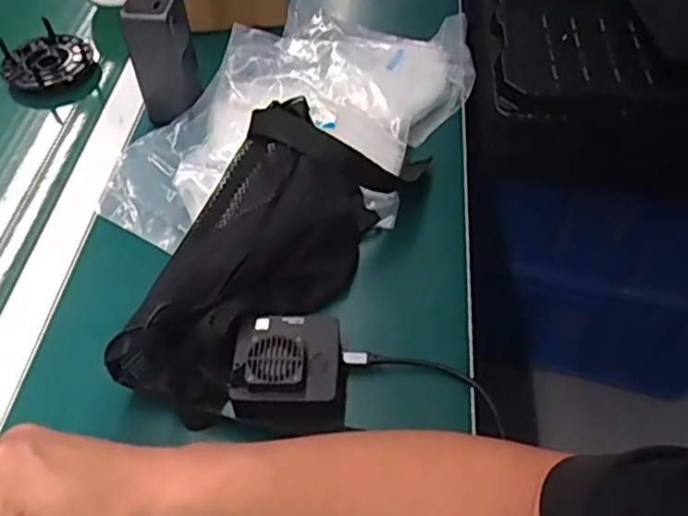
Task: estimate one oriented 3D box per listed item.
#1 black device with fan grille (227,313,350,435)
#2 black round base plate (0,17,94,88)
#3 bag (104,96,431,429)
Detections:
[{"bbox_3d":[-0.039,0.082,0.499,0.082,0.054,0.081,5,53,3],"label":"black device with fan grille"},{"bbox_3d":[-0.336,-0.219,0.749,0.092,0.041,0.088,1,53,-1],"label":"black round base plate"},{"bbox_3d":[-0.065,-0.020,0.541,0.130,0.098,0.308,26,57,18],"label":"bag"}]

